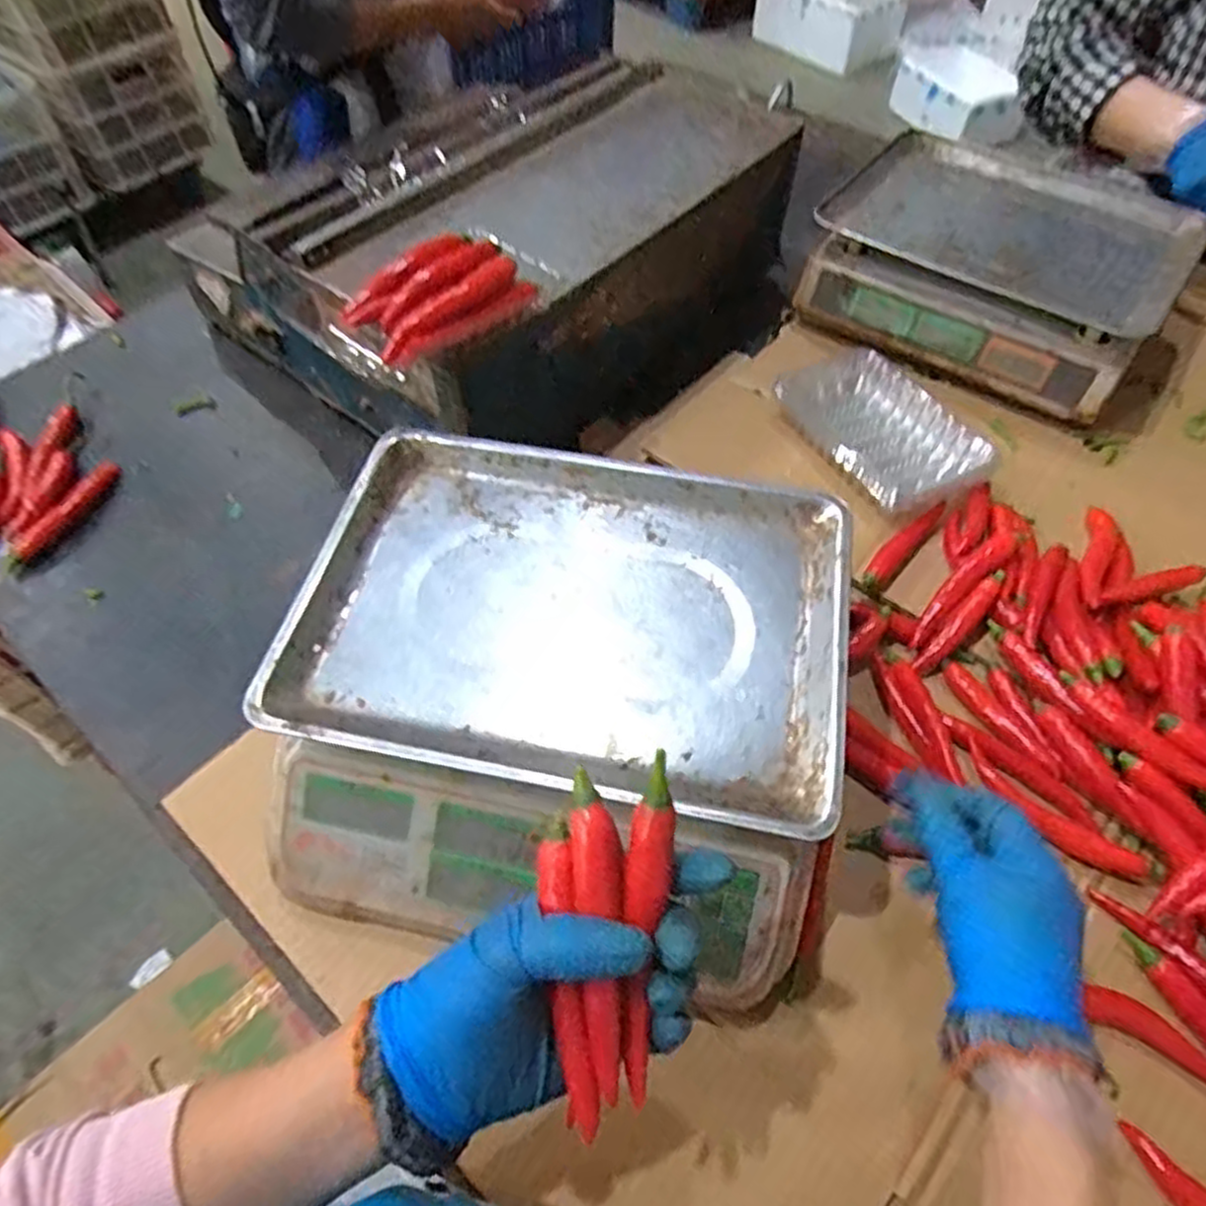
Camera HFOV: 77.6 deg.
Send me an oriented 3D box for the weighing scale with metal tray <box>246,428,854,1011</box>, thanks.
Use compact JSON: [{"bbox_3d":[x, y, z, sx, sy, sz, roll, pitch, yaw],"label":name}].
[{"bbox_3d":[-0.025,0.058,0.507,0.340,0.125,0.317,12,57,7],"label":"weighing scale with metal tray"}]

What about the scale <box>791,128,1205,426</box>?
[{"bbox_3d":[0.414,-0.361,0.804,0.320,0.108,0.320,32,62,19],"label":"scale"}]

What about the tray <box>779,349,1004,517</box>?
[{"bbox_3d":[0.256,-0.165,0.694,0.110,0.036,0.200,-22,59,-14],"label":"tray"}]

